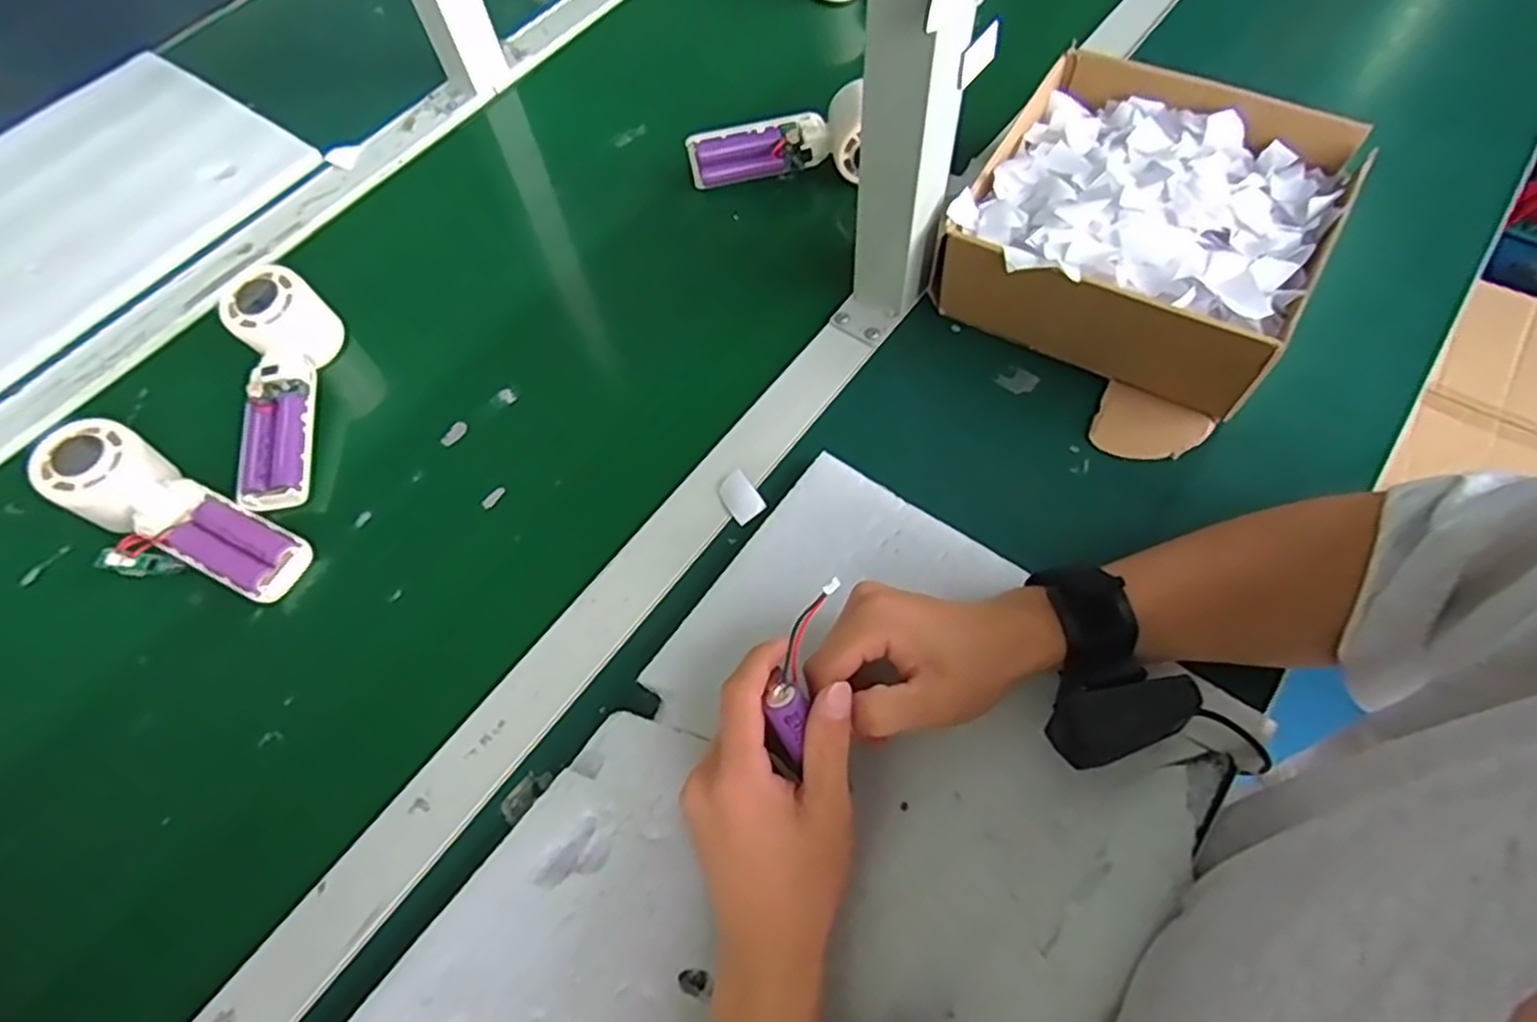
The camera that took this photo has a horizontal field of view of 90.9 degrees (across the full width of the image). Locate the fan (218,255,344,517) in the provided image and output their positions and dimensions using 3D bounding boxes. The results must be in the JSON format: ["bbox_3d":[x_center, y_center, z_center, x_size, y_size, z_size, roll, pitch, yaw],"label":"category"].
[{"bbox_3d":[-0.331,-0.084,0.503,0.055,0.057,0.165,-8,62,0],"label":"fan"}]

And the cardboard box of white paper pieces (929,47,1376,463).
[{"bbox_3d":[0.247,-0.189,0.502,0.201,0.080,0.211,30,68,17],"label":"cardboard box of white paper pieces"}]

